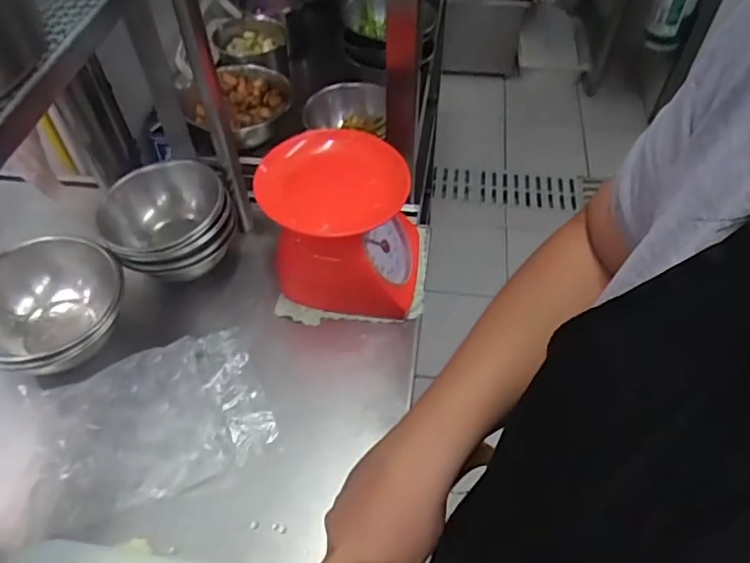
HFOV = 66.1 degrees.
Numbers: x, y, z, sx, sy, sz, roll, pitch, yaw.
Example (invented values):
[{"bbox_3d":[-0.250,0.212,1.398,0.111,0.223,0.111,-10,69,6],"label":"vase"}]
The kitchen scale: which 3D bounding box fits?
[{"bbox_3d":[-0.030,-0.063,0.682,0.176,0.173,0.160,-1,52,1],"label":"kitchen scale"}]

